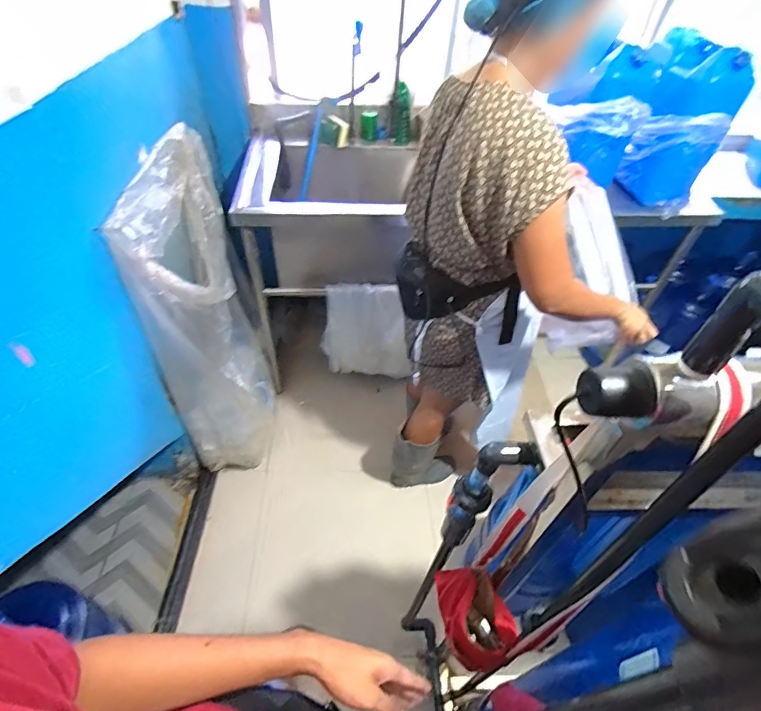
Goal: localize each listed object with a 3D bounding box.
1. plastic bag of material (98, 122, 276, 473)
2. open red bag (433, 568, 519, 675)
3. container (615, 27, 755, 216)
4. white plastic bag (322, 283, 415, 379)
[{"bbox_3d":[-0.520,-0.142,1.435,0.267,0.907,0.598,-2,46,-8],"label":"plastic bag of material"},{"bbox_3d":[0.154,0.457,0.774,0.086,0.167,0.168,-32,57,-31],"label":"open red bag"},{"bbox_3d":[0.870,-0.671,1.293,0.242,0.394,0.252,23,48,16],"label":"container"},{"bbox_3d":[-0.045,-0.058,1.628,0.349,0.407,0.105,4,46,-2],"label":"white plastic bag"}]

